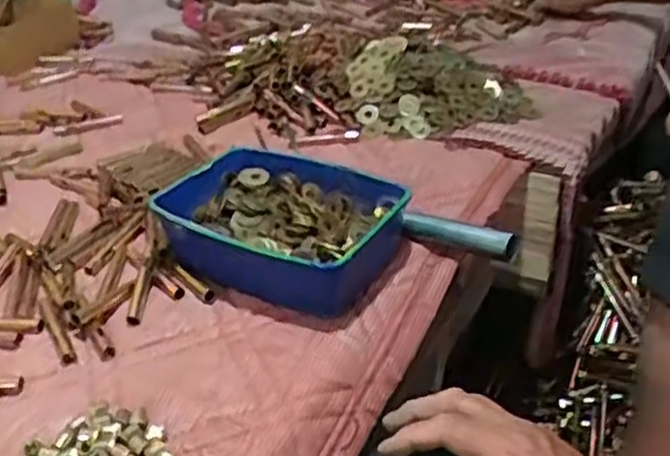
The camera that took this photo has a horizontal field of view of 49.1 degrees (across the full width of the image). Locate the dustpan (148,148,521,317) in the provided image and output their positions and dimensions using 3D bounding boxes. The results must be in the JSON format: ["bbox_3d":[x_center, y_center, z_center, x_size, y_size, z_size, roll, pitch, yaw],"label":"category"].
[{"bbox_3d":[-0.016,0.010,0.642,0.292,0.064,0.161,20,37,30],"label":"dustpan"}]

